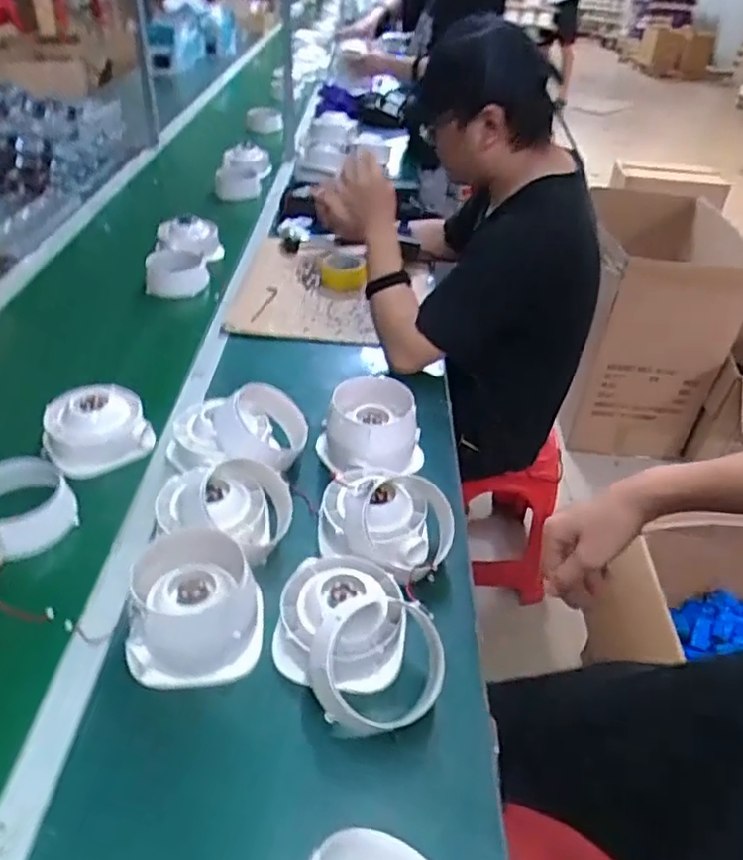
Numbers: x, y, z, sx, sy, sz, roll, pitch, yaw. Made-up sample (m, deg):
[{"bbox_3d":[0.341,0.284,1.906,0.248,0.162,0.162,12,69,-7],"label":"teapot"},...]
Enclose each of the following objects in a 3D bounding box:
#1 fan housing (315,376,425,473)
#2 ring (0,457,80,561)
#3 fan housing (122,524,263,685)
[{"bbox_3d":[-0.002,0.002,0.898,0.146,0.097,0.123,17,39,15],"label":"fan housing"},{"bbox_3d":[-0.433,0.092,0.787,0.118,0.053,0.131,-20,44,-29],"label":"ring"},{"bbox_3d":[-0.182,0.185,0.664,0.130,0.097,0.113,-2,38,-9],"label":"fan housing"}]

